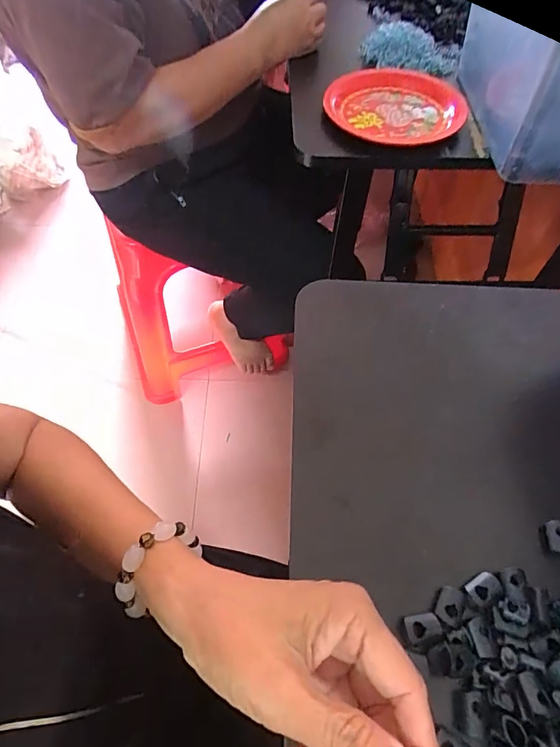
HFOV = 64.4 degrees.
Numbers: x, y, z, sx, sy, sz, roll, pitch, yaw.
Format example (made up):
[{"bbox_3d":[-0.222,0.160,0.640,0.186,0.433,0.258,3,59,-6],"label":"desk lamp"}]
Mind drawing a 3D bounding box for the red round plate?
[{"bbox_3d":[0.141,-0.324,0.543,0.149,0.023,0.133,-28,66,-10],"label":"red round plate"}]

